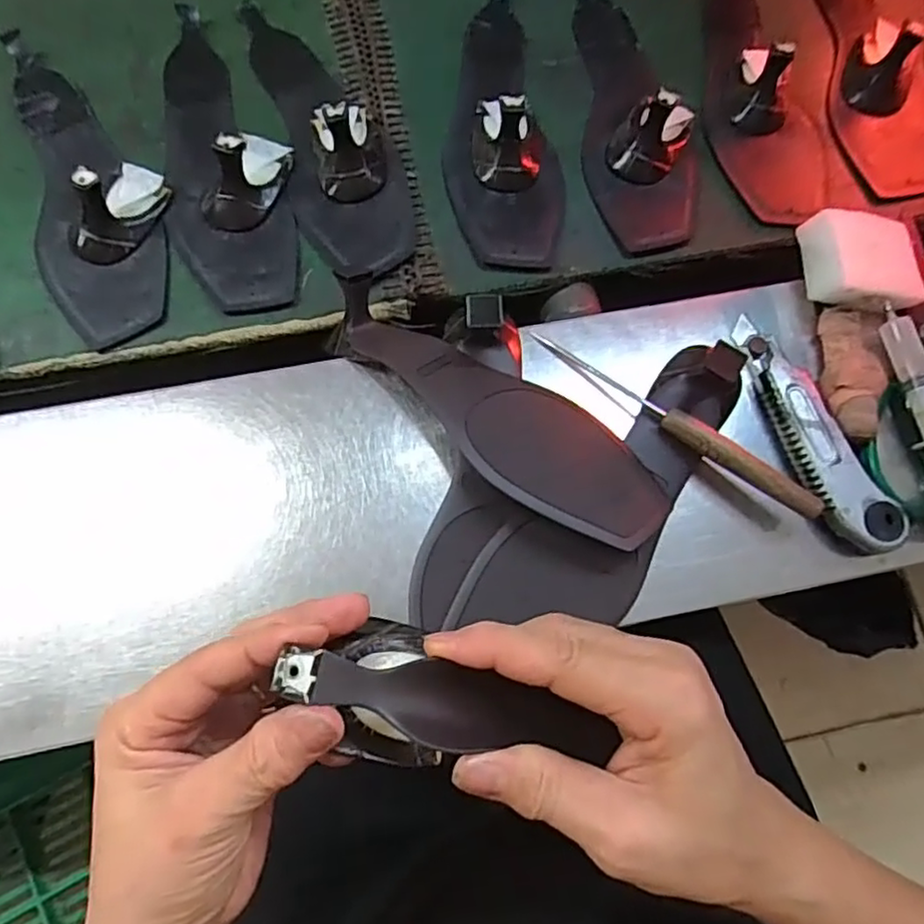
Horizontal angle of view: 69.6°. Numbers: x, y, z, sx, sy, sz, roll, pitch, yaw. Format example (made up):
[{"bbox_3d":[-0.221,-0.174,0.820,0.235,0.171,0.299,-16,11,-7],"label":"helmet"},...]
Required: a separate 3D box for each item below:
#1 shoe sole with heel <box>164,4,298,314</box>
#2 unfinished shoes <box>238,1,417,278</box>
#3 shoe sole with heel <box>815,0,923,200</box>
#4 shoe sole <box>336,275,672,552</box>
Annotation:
[{"bbox_3d":[-0.175,-0.231,0.463,0.093,0.048,0.264,-20,73,-8],"label":"shoe sole with heel"},{"bbox_3d":[-0.098,-0.252,0.471,0.078,0.047,0.252,-16,72,-7],"label":"unfinished shoes"},{"bbox_3d":[0.324,-0.321,0.517,0.096,0.053,0.254,-10,72,-5],"label":"shoe sole with heel"},{"bbox_3d":[0.013,-0.028,0.401,0.232,0.033,0.071,32,73,9],"label":"shoe sole"}]

